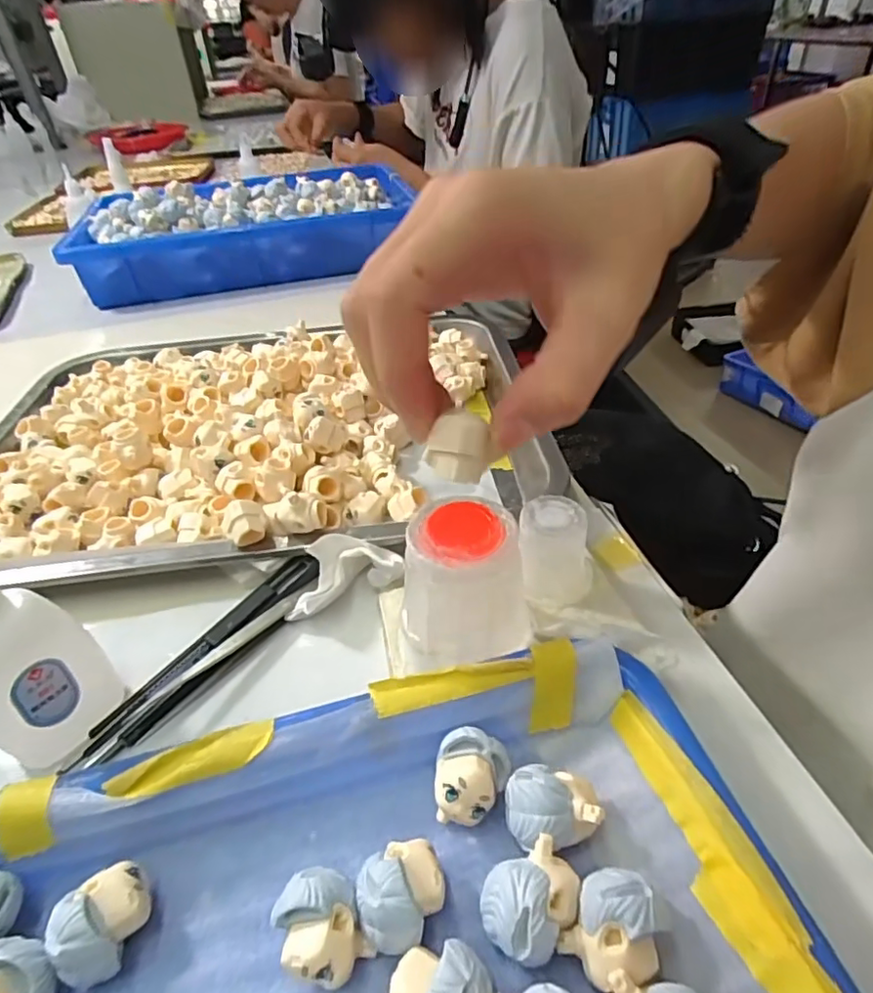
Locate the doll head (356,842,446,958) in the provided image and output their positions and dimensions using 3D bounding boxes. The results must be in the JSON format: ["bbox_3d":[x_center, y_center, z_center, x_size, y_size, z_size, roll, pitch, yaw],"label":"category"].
[{"bbox_3d":[-0.011,0.114,0.167,0.022,0.024,0.027,23,47,29],"label":"doll head"}]

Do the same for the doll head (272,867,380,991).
[{"bbox_3d":[-0.032,0.121,0.162,0.022,0.025,0.026,-24,44,-23],"label":"doll head"}]

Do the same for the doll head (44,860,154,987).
[{"bbox_3d":[-0.095,0.121,0.166,0.020,0.020,0.027,11,42,17],"label":"doll head"}]

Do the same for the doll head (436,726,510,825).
[{"bbox_3d":[0.010,0.094,0.191,0.023,0.020,0.028,15,43,21],"label":"doll head"}]

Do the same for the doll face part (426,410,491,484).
[{"bbox_3d":[0.007,-0.015,0.169,0.017,0.016,0.013,22,46,18],"label":"doll face part"}]

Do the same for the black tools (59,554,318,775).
[{"bbox_3d":[-0.095,0.066,0.248,0.021,0.007,0.119,24,47,29],"label":"black tools"}]

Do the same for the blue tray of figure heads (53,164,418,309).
[{"bbox_3d":[-0.213,-0.317,0.671,0.359,0.069,0.224,-12,41,-10],"label":"blue tray of figure heads"}]

